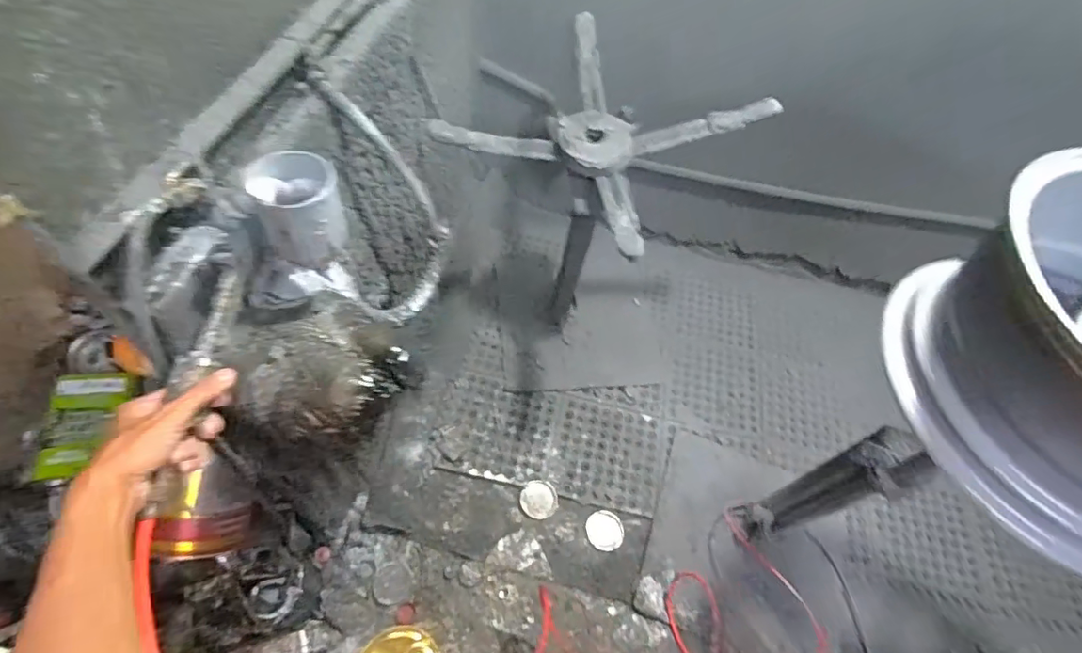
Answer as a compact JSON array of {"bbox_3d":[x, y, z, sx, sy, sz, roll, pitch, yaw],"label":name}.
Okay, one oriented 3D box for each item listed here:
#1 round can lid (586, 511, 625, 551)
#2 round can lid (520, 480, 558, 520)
[{"bbox_3d":[0.171,0.537,1.394,0.098,0.010,0.098,1,57,-2],"label":"round can lid"},{"bbox_3d":[-0.004,0.463,1.411,0.095,0.016,0.100,1,57,-2],"label":"round can lid"}]

